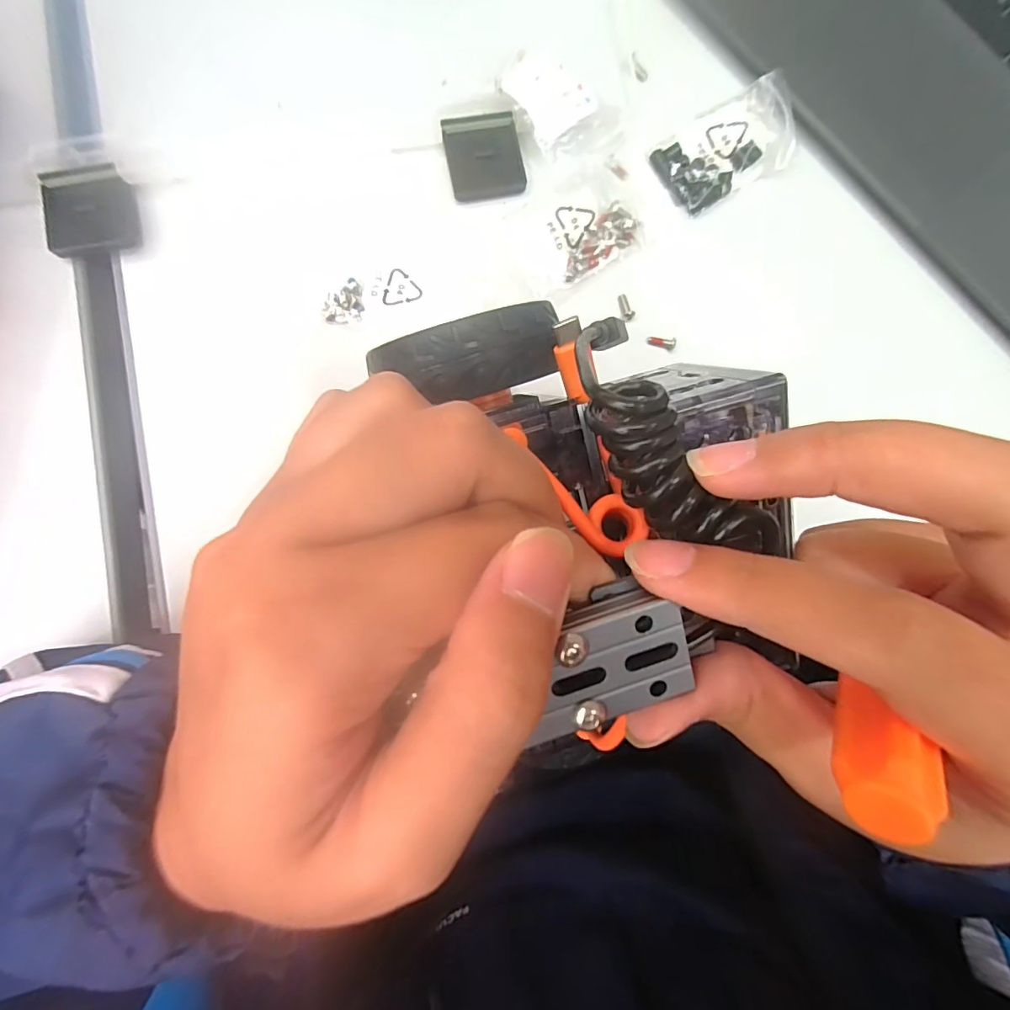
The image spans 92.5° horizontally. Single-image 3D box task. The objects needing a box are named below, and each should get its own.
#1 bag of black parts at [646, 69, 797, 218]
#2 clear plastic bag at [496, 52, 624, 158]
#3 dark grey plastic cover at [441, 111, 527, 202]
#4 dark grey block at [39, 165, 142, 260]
[{"bbox_3d":[0.116,-0.186,0.250,0.071,0.011,0.042,-29,90,-3],"label":"bag of black parts"},{"bbox_3d":[0.026,-0.201,0.241,0.046,0.017,0.060,-42,91,-3],"label":"clear plastic bag"},{"bbox_3d":[-0.011,-0.177,0.246,0.037,0.004,0.040,-11,89,-3],"label":"dark grey plastic cover"},{"bbox_3d":[-0.200,-0.143,0.234,0.040,0.009,0.038,-10,89,-3],"label":"dark grey block"}]

